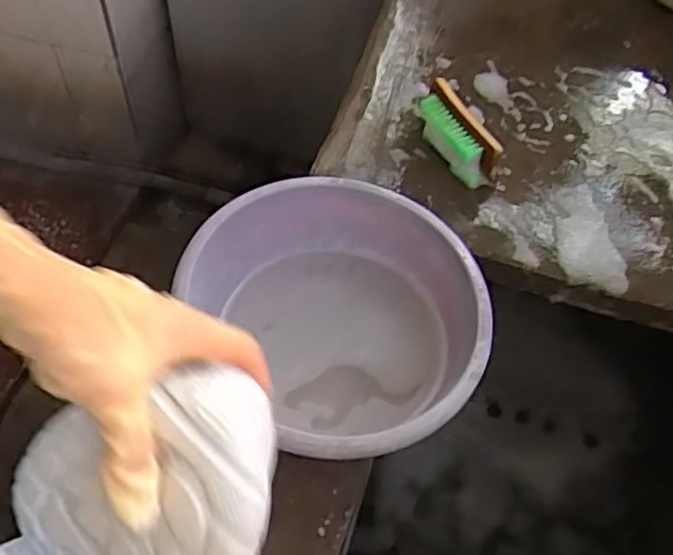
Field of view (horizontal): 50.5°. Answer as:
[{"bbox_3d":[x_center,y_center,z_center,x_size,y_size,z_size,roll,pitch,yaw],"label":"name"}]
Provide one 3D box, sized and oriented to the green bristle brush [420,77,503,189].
[{"bbox_3d":[0.121,-0.146,0.730,0.031,0.067,0.108,-24,60,-18],"label":"green bristle brush"}]

